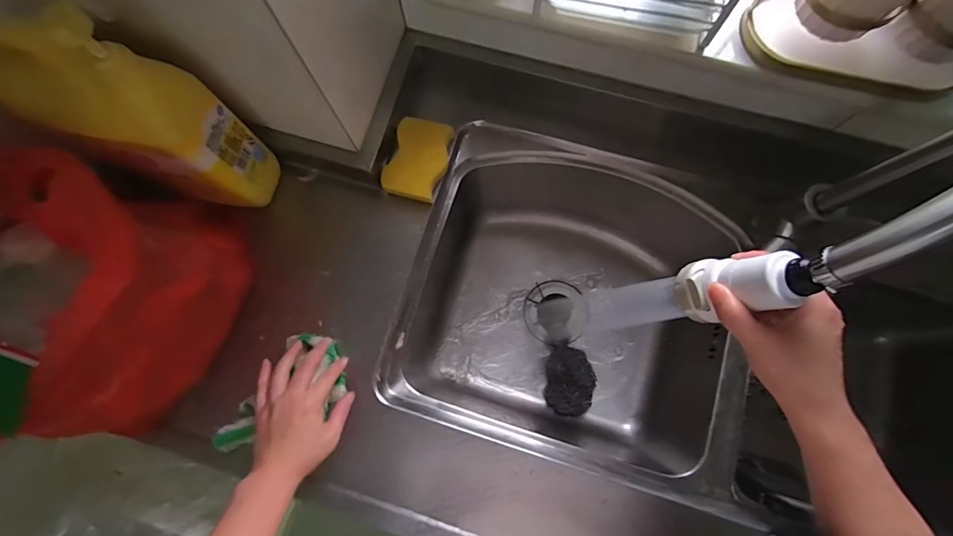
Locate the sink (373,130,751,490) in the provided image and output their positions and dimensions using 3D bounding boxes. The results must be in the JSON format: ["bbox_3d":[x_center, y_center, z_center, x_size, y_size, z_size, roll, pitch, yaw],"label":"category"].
[{"bbox_3d":[0.136,0.056,0.646,0.445,0.236,0.389,14,78,4],"label":"sink"}]

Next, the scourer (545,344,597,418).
[{"bbox_3d":[0.154,0.184,0.689,0.078,0.030,0.109,3,78,2],"label":"scourer"}]

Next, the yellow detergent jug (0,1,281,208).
[{"bbox_3d":[-0.337,-0.147,0.441,0.154,0.284,0.082,15,79,4],"label":"yellow detergent jug"}]

